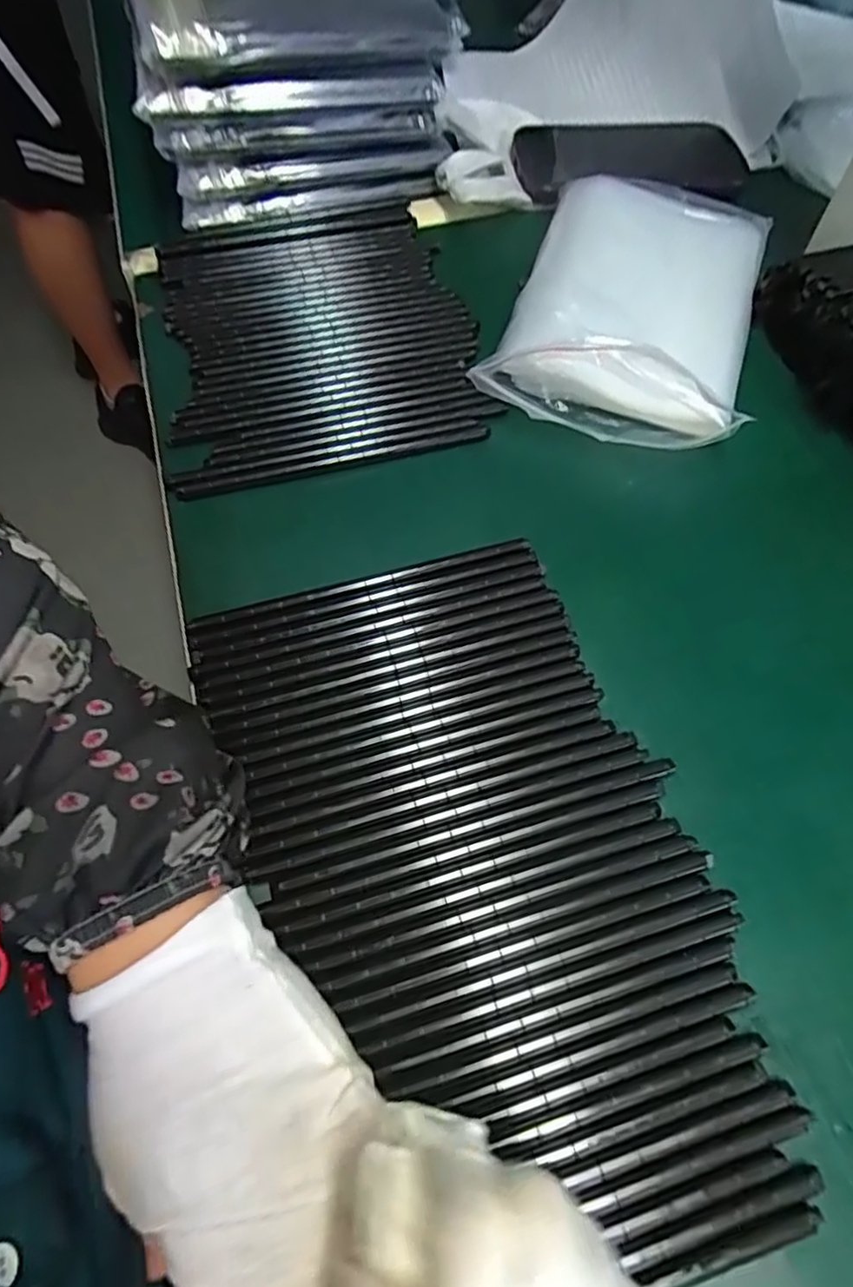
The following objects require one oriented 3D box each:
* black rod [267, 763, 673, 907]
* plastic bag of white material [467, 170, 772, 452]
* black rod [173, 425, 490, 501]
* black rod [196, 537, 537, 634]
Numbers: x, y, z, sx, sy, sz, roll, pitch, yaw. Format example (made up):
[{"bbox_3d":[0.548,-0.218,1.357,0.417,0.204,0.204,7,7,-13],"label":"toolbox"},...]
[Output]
[{"bbox_3d":[0.023,0.074,0.269,0.173,0.004,0.008,-15,64,-8],"label":"black rod"},{"bbox_3d":[0.126,-0.211,0.399,0.146,0.046,0.217,15,63,7],"label":"plastic bag of white material"},{"bbox_3d":[-0.050,-0.103,0.369,0.175,0.005,0.010,-14,63,-7],"label":"black rod"},{"bbox_3d":[-0.031,-0.030,0.324,0.170,0.004,0.008,-16,64,-8],"label":"black rod"}]

